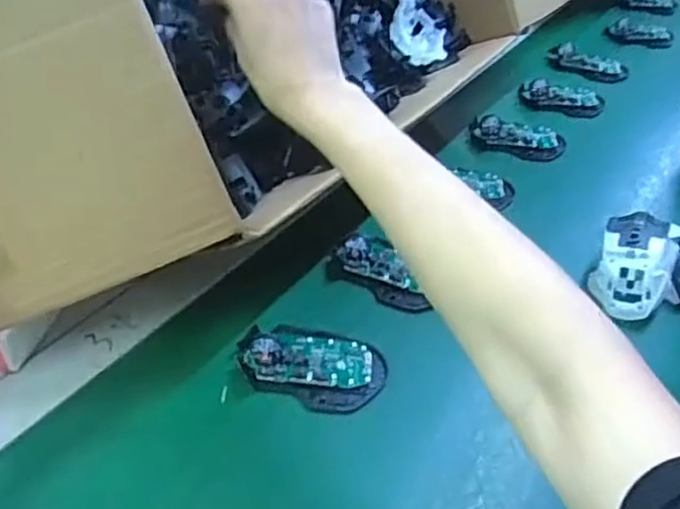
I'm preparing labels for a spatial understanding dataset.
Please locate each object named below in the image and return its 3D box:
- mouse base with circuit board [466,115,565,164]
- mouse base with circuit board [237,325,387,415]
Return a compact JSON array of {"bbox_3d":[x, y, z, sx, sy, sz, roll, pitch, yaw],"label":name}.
[{"bbox_3d":[0.218,-0.151,0.822,0.114,0.025,0.069,18,44,12],"label":"mouse base with circuit board"},{"bbox_3d":[-0.023,0.089,0.542,0.113,0.026,0.069,13,43,7],"label":"mouse base with circuit board"}]

